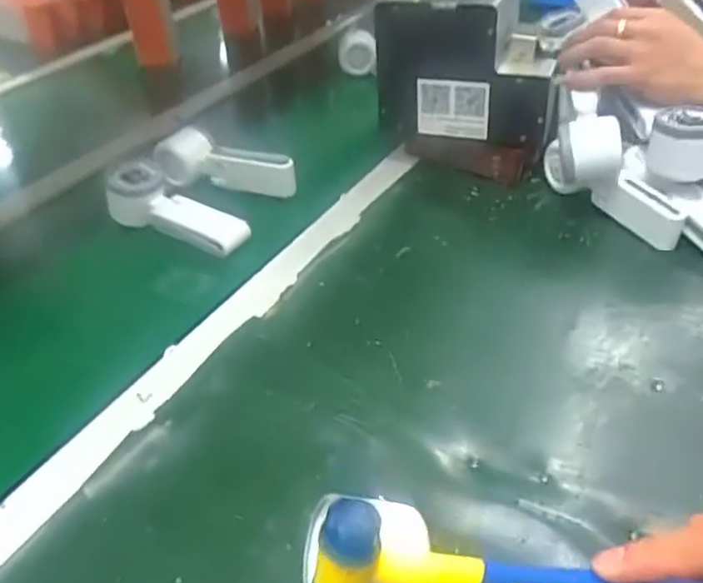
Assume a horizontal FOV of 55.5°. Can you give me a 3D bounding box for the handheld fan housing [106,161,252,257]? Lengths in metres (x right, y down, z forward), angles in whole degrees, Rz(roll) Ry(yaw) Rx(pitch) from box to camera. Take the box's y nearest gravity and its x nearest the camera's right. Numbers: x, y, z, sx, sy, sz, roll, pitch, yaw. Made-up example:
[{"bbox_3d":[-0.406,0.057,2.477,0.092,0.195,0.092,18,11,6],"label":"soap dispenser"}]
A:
[{"bbox_3d":[-0.171,-0.086,0.667,0.153,0.053,0.047,18,42,24],"label":"handheld fan housing"}]

